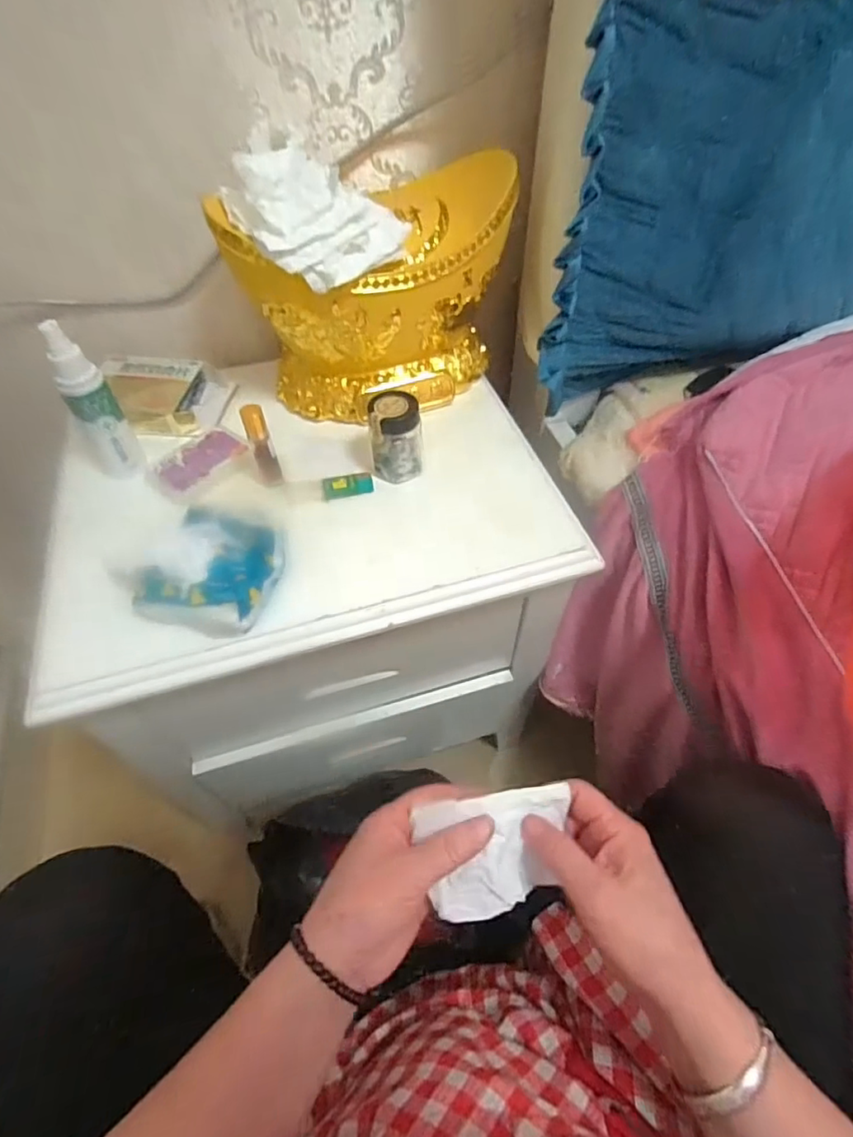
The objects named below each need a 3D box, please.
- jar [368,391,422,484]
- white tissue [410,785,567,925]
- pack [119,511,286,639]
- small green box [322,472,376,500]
[{"bbox_3d":[-0.029,-0.122,0.517,0.054,0.069,0.051,-5,53,-2],"label":"jar"},{"bbox_3d":[0.045,0.176,0.345,0.092,0.014,0.074,-9,92,-5],"label":"white tissue"},{"bbox_3d":[-0.179,-0.004,0.453,0.110,0.036,0.114,8,54,7],"label":"pack"},{"bbox_3d":[-0.073,-0.078,0.523,0.046,0.011,0.020,-14,54,-9],"label":"small green box"}]

